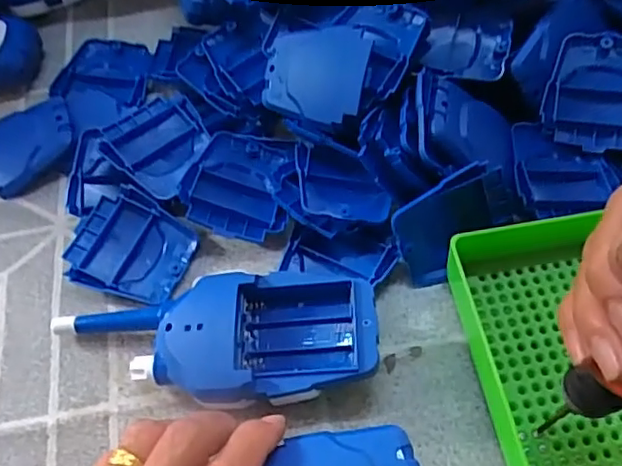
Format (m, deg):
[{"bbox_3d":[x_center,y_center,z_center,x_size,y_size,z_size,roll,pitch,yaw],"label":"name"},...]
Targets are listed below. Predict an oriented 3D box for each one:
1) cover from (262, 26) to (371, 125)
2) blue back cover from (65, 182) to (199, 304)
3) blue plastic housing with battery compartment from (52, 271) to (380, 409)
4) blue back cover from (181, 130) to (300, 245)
[{"bbox_3d":[0.002,-0.090,0.342,0.061,0.004,0.051,13,93,24],"label":"cover"},{"bbox_3d":[-0.100,0.008,0.337,0.063,0.016,0.057,20,64,13],"label":"blue back cover"},{"bbox_3d":[-0.045,0.056,0.299,0.152,0.033,0.062,-6,61,-1],"label":"blue plastic housing with battery compartment"},{"bbox_3d":[-0.039,-0.030,0.344,0.056,0.013,0.068,17,58,-9],"label":"blue back cover"}]

